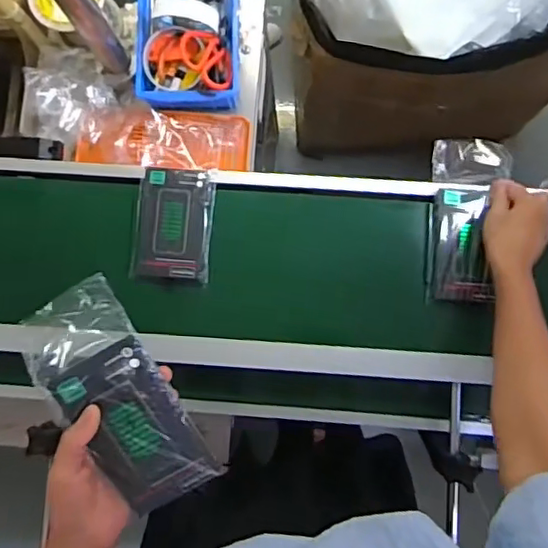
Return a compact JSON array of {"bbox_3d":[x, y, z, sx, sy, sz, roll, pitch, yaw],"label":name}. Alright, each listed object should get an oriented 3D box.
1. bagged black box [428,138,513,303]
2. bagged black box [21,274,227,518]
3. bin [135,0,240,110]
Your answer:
[{"bbox_3d":[0.228,-0.064,0.695,0.081,0.035,0.190,8,84,3],"label":"bagged black box"},{"bbox_3d":[-0.122,0.101,0.462,0.082,0.022,0.185,-30,98,0],"label":"bagged black box"},{"bbox_3d":[-0.116,-0.335,0.802,0.138,0.072,0.213,1,85,3],"label":"bin"}]

